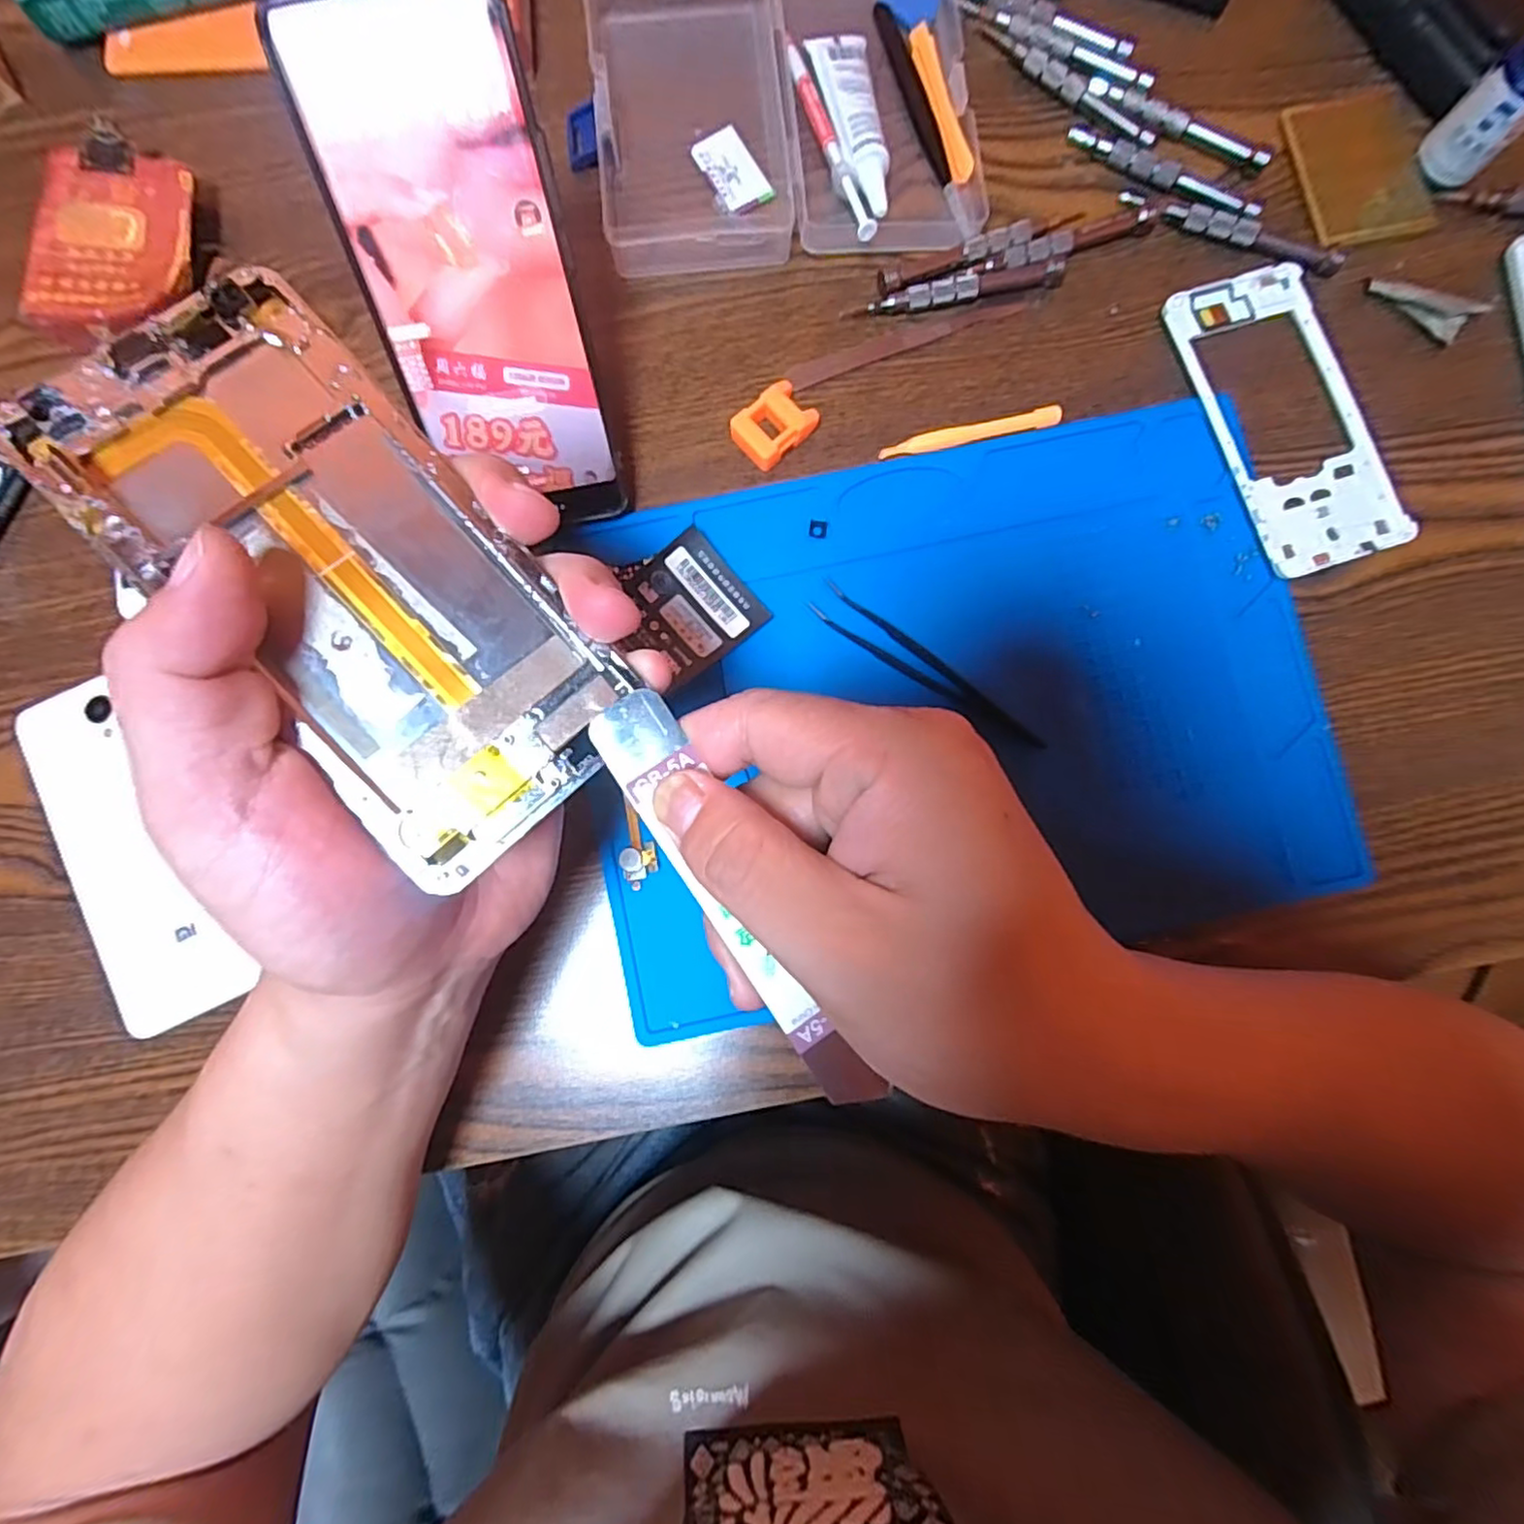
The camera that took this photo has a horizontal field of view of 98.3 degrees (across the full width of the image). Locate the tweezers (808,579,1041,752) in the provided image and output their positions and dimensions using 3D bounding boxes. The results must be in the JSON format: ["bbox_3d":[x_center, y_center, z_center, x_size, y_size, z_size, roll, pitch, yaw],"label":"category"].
[{"bbox_3d":[0.071,-0.039,0.288,0.114,0.004,0.016,38,86,4],"label":"tweezers"}]

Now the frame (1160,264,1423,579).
[{"bbox_3d":[0.240,-0.157,0.301,0.068,0.006,0.142,-18,85,-2],"label":"frame"}]

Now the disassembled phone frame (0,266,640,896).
[{"bbox_3d":[-0.095,-0.043,0.153,0.067,0.011,0.137,-39,95,-3],"label":"disassembled phone frame"}]

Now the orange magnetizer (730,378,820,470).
[{"bbox_3d":[0.005,-0.151,0.298,0.036,0.013,0.026,-44,86,-4],"label":"orange magnetizer"}]

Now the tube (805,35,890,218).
[{"bbox_3d":[0.042,-0.296,0.306,0.026,0.018,0.098,-9,84,-1],"label":"tube"}]

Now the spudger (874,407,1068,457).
[{"bbox_3d":[0.095,-0.150,0.300,0.082,0.005,0.010,-14,85,-1],"label":"spudger"}]

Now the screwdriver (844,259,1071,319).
[{"bbox_3d":[0.090,-0.218,0.306,0.101,0.009,0.009,-12,85,-1],"label":"screwdriver"}]

